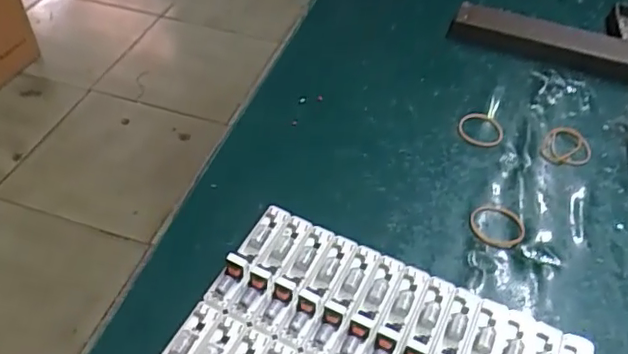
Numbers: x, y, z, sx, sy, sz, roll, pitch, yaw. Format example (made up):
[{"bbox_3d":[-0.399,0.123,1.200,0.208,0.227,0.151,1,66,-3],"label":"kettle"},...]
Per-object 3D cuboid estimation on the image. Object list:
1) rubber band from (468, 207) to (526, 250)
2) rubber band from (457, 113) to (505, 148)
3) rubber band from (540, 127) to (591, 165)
[{"bbox_3d":[0.111,0.029,0.344,0.032,0.004,0.030,5,48,1],"label":"rubber band"},{"bbox_3d":[0.116,-0.034,0.397,0.031,0.006,0.030,0,57,0],"label":"rubber band"},{"bbox_3d":[0.177,-0.021,0.399,0.031,0.004,0.035,27,52,19],"label":"rubber band"}]

